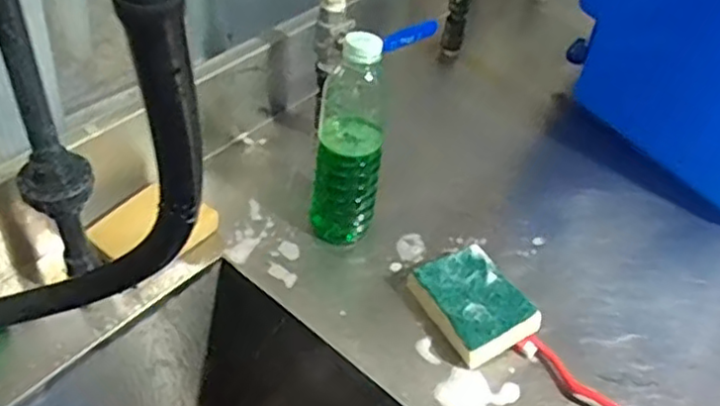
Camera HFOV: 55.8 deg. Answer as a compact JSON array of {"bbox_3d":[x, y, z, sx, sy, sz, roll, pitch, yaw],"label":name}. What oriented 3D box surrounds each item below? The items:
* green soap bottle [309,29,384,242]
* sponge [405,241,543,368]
[{"bbox_3d":[-0.011,-0.051,0.621,0.067,0.198,0.064,6,46,-2],"label":"green soap bottle"},{"bbox_3d":[0.102,0.090,0.610,0.075,0.039,0.106,-25,54,-28],"label":"sponge"}]

